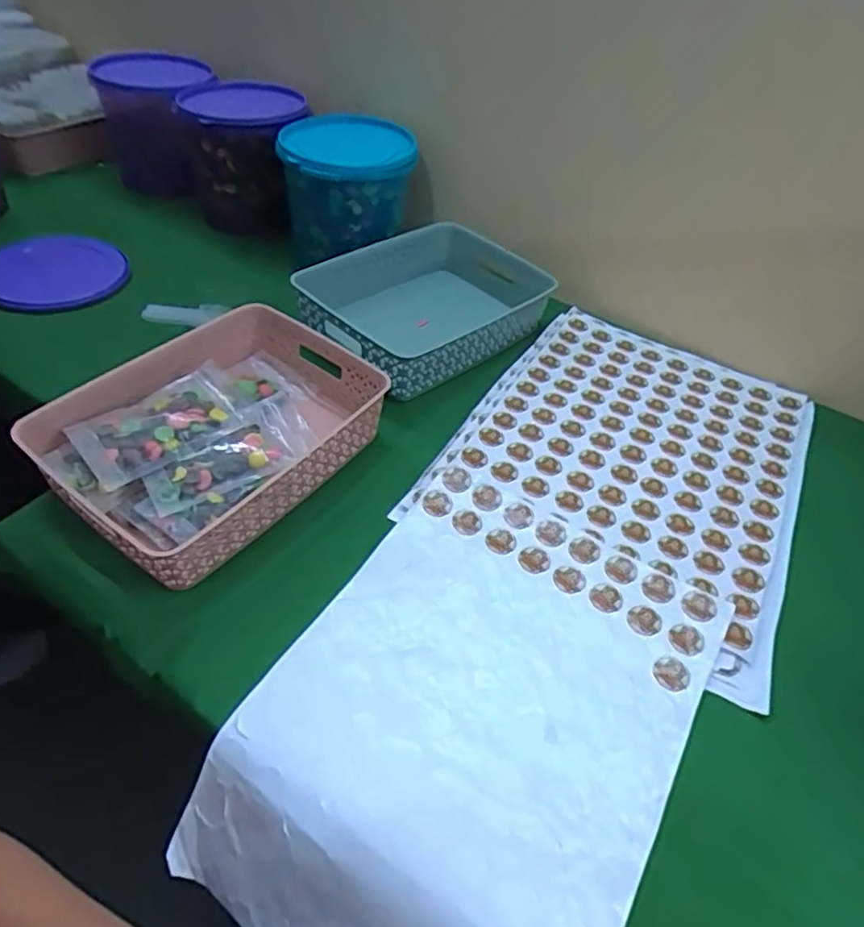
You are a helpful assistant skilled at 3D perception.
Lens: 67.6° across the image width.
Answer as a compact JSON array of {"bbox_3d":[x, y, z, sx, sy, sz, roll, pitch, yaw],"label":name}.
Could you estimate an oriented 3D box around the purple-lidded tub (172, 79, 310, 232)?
[{"bbox_3d":[-0.318,-0.510,1.100,0.254,0.184,0.191,21,46,13],"label":"purple-lidded tub"}]

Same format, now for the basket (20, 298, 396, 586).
[{"bbox_3d":[-0.221,-0.035,0.686,0.227,0.090,0.314,29,49,22],"label":"basket"}]

